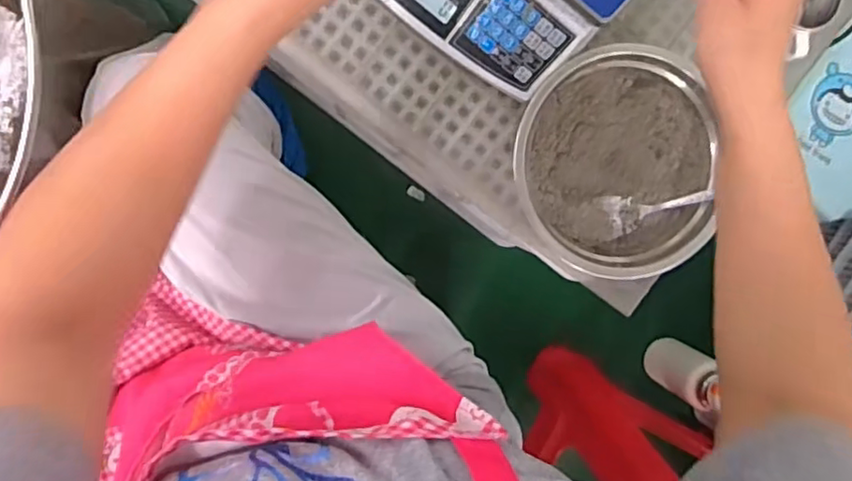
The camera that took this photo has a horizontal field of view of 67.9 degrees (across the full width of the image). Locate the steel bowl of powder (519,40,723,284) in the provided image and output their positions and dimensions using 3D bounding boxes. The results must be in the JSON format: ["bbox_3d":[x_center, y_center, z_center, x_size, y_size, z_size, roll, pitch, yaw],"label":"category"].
[{"bbox_3d":[0.192,-0.077,0.642,0.206,0.072,0.215,-1,96,-6],"label":"steel bowl of powder"}]

